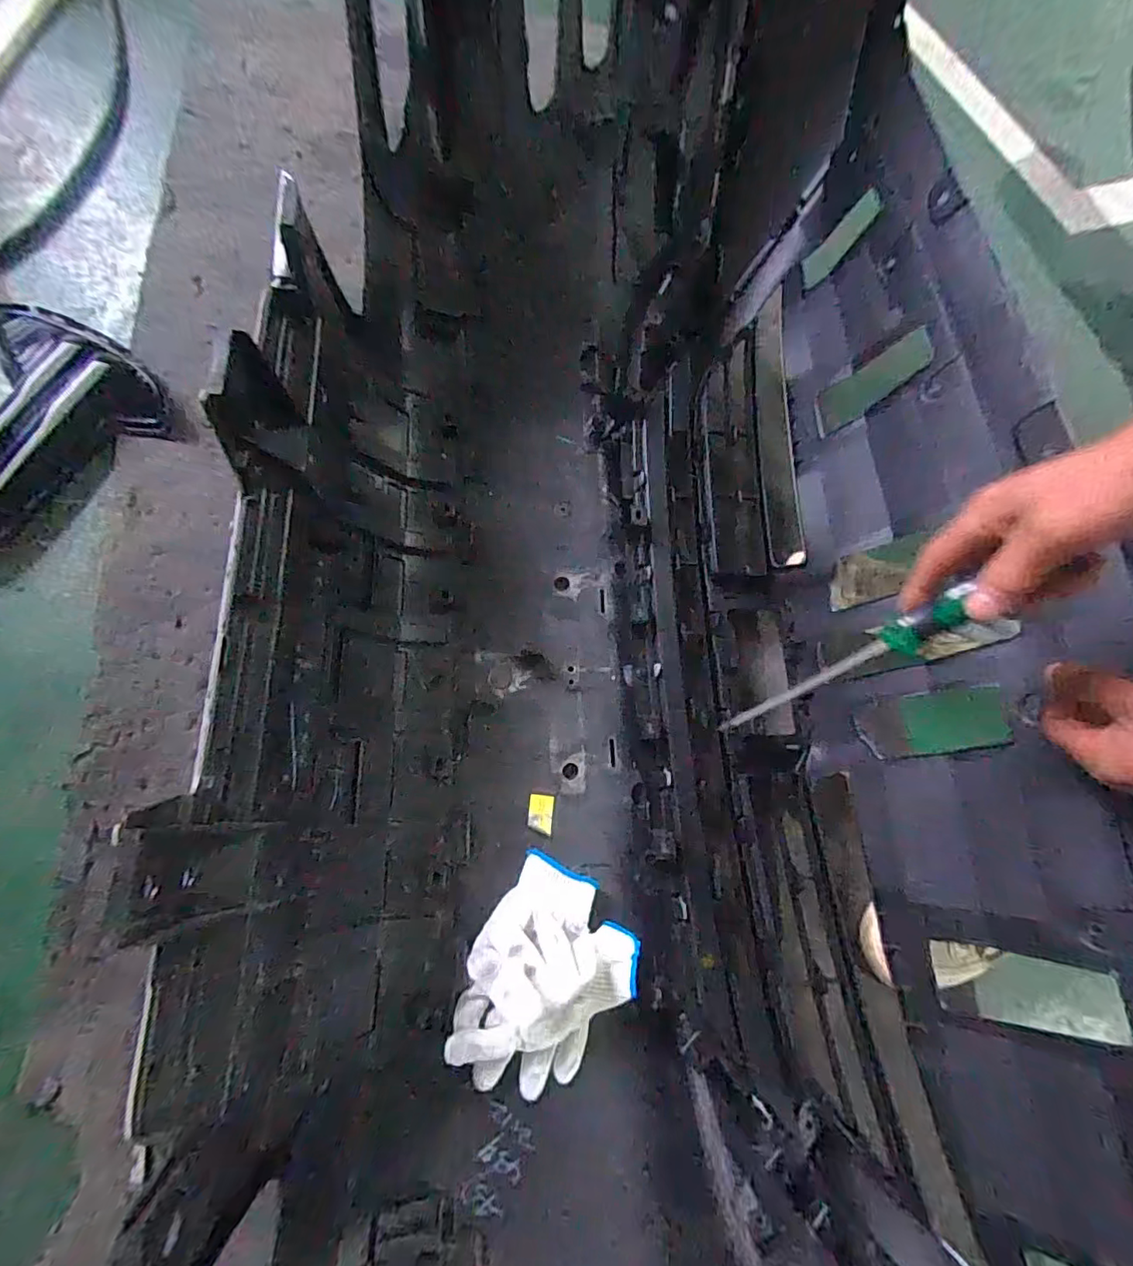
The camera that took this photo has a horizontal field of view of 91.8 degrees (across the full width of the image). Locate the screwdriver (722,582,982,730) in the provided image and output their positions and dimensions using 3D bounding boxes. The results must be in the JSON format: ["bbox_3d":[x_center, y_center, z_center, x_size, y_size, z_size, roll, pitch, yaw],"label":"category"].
[{"bbox_3d":[0.203,0.029,0.419,0.025,0.201,0.024,-12,68,-46],"label":"screwdriver"}]

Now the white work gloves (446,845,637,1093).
[{"bbox_3d":[-0.020,0.313,0.497,0.138,0.073,0.185,30,73,7],"label":"white work gloves"}]

